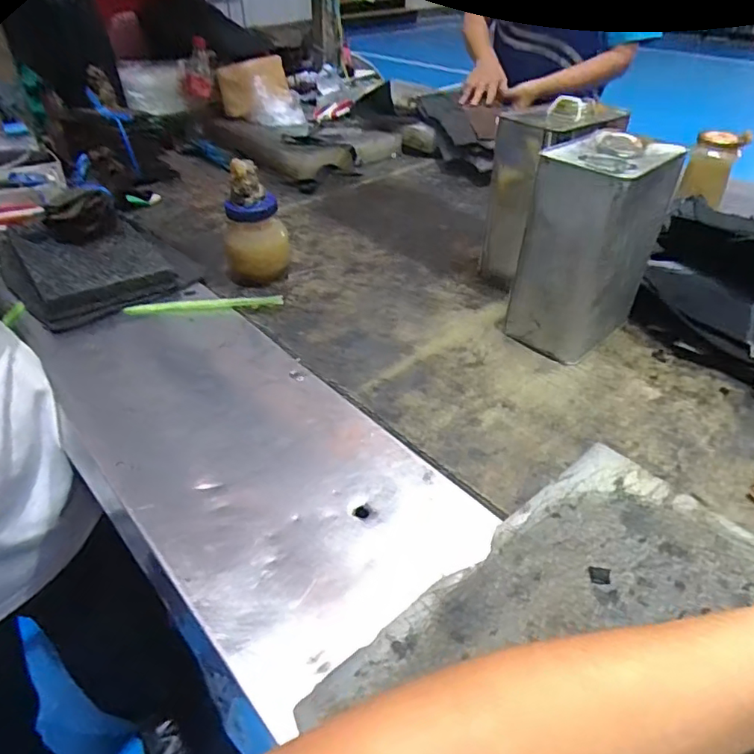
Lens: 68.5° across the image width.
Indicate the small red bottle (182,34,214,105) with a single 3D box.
[{"bbox_3d":[-0.404,-0.698,1.272,0.048,0.142,0.061,19,17,25],"label":"small red bottle"}]

